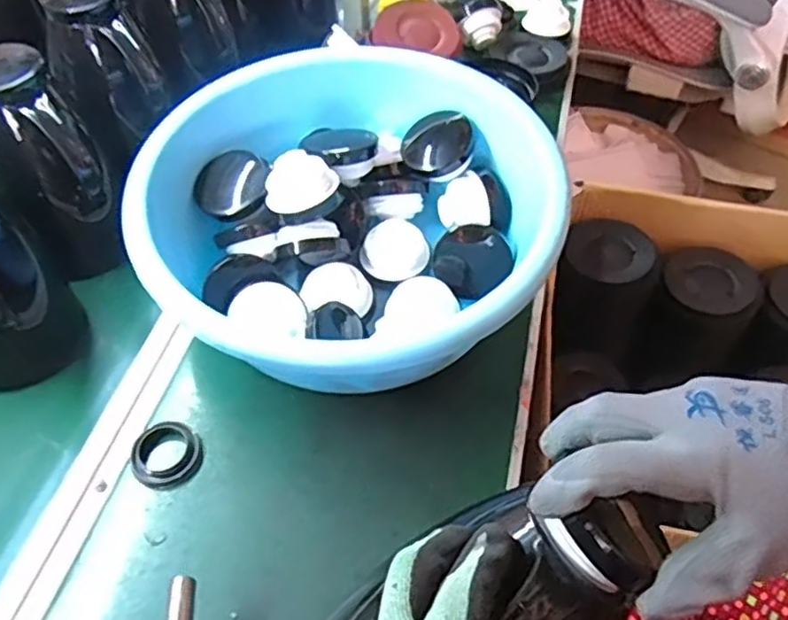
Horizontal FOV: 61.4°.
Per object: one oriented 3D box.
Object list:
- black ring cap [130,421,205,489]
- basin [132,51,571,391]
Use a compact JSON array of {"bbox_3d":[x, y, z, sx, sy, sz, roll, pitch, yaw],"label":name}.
[{"bbox_3d":[-0.194,0.121,0.566,0.058,0.014,0.057,0,51,0],"label":"black ring cap"},{"bbox_3d":[-0.023,-0.097,0.647,0.341,0.169,0.315,0,51,0],"label":"basin"}]

